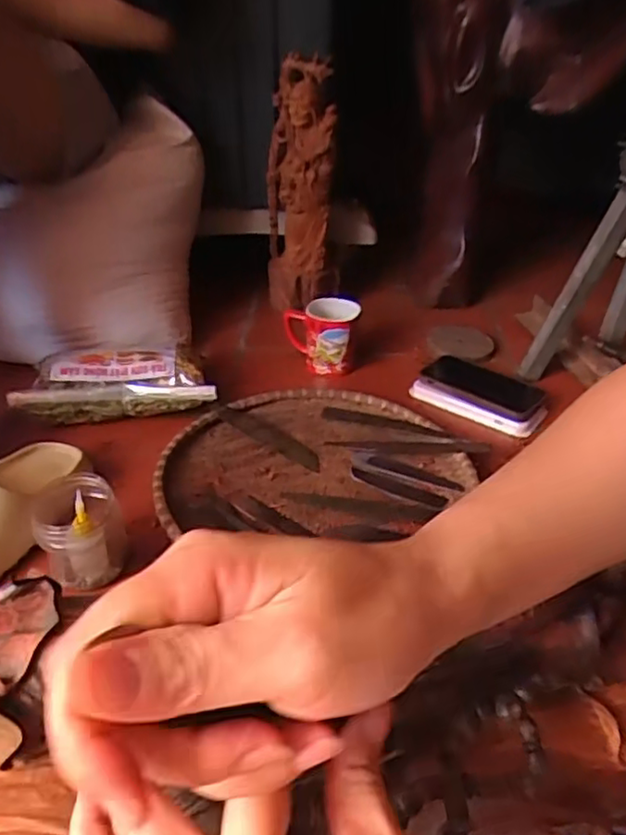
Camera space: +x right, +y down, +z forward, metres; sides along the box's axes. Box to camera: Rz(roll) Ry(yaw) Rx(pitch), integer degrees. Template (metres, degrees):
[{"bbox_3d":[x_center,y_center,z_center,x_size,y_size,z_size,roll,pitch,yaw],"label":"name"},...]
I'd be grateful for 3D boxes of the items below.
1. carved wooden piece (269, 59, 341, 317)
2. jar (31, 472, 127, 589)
[{"bbox_3d":[-0.015,-0.340,1.012,0.108,0.365,0.081,-3,34,-7],"label":"carved wooden piece"},{"bbox_3d":[-0.216,0.098,0.600,0.071,0.087,0.074,1,34,-1],"label":"jar"}]

